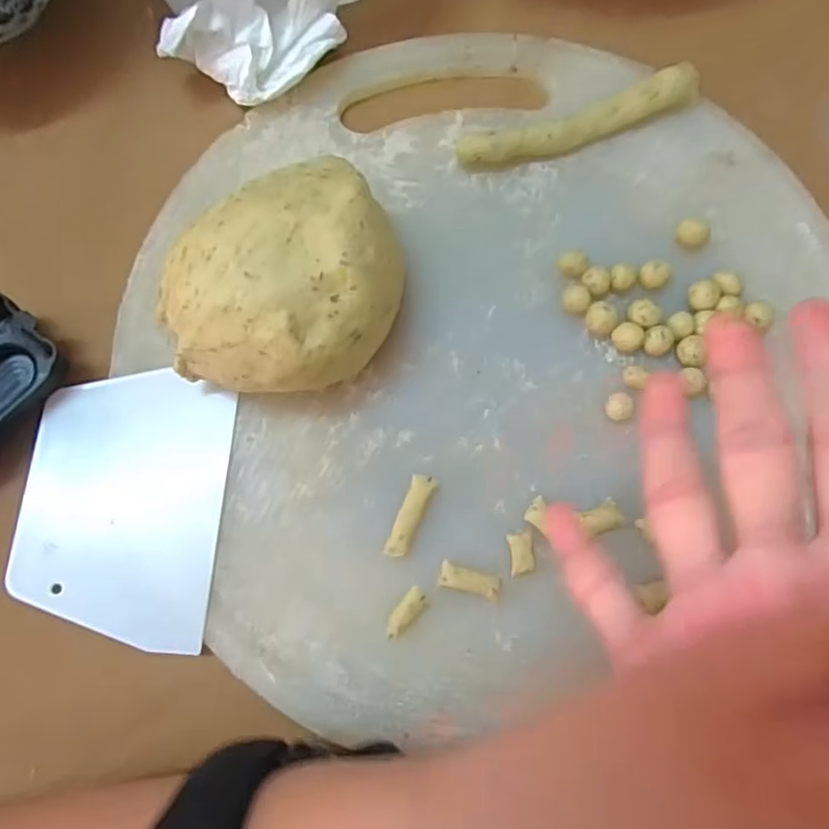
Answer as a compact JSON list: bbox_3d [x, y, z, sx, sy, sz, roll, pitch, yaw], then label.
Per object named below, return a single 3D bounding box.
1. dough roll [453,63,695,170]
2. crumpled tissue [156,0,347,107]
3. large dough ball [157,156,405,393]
[{"bbox_3d":[0.082,-0.144,0.306,0.126,0.015,0.019,-21,78,-6],"label":"dough roll"},{"bbox_3d":[-0.074,-0.181,0.301,0.089,0.035,0.042,-16,78,-5],"label":"crumpled tissue"},{"bbox_3d":[-0.049,-0.050,0.257,0.075,0.064,0.099,33,79,7],"label":"large dough ball"}]

